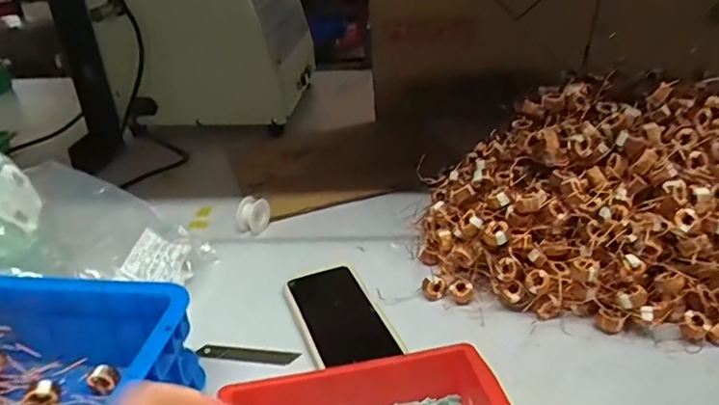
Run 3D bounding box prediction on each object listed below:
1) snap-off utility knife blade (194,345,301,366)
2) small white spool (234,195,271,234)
[{"bbox_3d":[-0.106,0.145,0.533,0.097,0.005,0.019,4,26,6],"label":"snap-off utility knife blade"},{"bbox_3d":[-0.136,0.012,0.720,0.032,0.037,0.039,8,31,19],"label":"small white spool"}]

